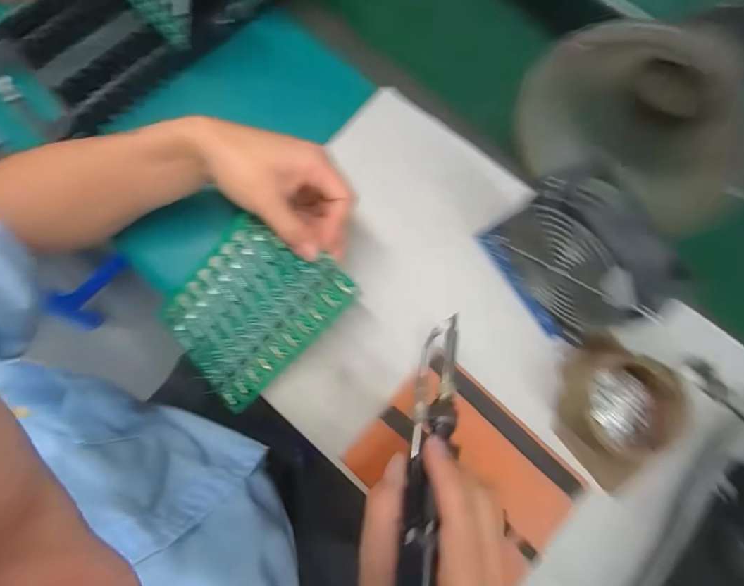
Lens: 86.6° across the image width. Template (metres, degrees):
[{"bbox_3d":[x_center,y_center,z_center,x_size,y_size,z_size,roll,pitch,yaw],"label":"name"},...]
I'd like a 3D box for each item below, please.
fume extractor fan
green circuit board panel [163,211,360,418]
[{"bbox_3d":[0.163,-0.027,0.321,0.055,0.121,0.131,-32,80,-8],"label":"fume extractor fan"},{"bbox_3d":[-0.105,0.012,0.343,0.160,0.005,0.118,-45,83,16],"label":"green circuit board panel"}]

